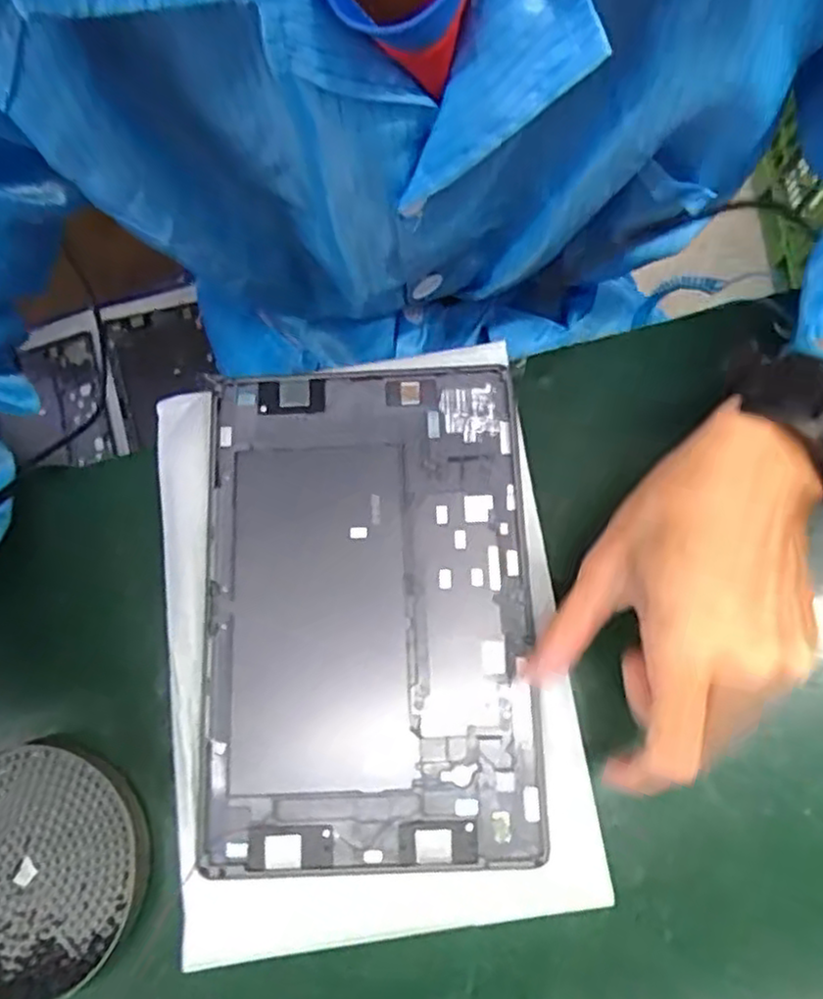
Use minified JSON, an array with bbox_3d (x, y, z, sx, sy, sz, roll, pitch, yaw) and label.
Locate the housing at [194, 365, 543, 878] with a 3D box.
[{"bbox_3d":[-0.024,0.052,0.371,0.162,0.014,0.251,-2,79,3],"label":"housing"}]

